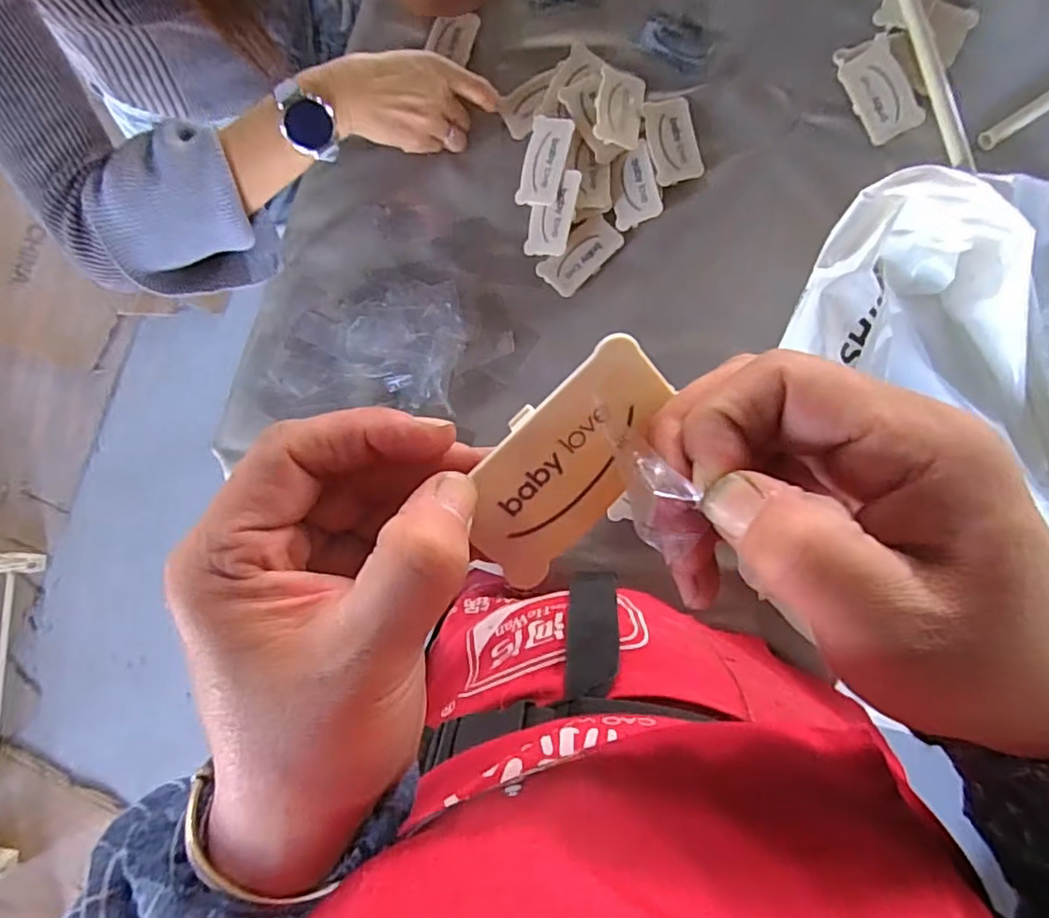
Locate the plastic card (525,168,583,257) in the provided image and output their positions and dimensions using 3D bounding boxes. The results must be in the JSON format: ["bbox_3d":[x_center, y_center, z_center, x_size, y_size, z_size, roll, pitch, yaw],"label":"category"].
[{"bbox_3d":[0.025,-0.220,0.556,0.039,0.005,0.073,15,100,24],"label":"plastic card"}]

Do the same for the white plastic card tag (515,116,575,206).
[{"bbox_3d":[0.018,-0.265,0.553,0.040,0.004,0.074,18,101,25],"label":"white plastic card tag"}]

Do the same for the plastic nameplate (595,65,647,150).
[{"bbox_3d":[0.084,-0.309,0.547,0.041,0.006,0.068,9,84,-9],"label":"plastic nameplate"}]

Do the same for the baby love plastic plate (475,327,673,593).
[{"bbox_3d":[0.012,0.002,0.180,0.038,0.004,0.073,38,99,-26],"label":"baby love plastic plate"}]

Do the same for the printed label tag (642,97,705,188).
[{"bbox_3d":[0.130,-0.278,0.543,0.041,0.005,0.074,-11,85,7],"label":"printed label tag"}]

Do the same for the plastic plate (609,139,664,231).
[{"bbox_3d":[0.096,-0.240,0.549,0.040,0.009,0.067,-13,85,7],"label":"plastic plate"}]

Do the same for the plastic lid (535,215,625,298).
[{"bbox_3d":[0.050,-0.182,0.557,0.073,0.007,0.041,-39,82,4],"label":"plastic lid"}]

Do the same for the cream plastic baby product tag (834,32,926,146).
[{"bbox_3d":[0.298,-0.312,0.523,0.044,0.013,0.084,-22,84,6],"label":"cream plastic baby product tag"}]

